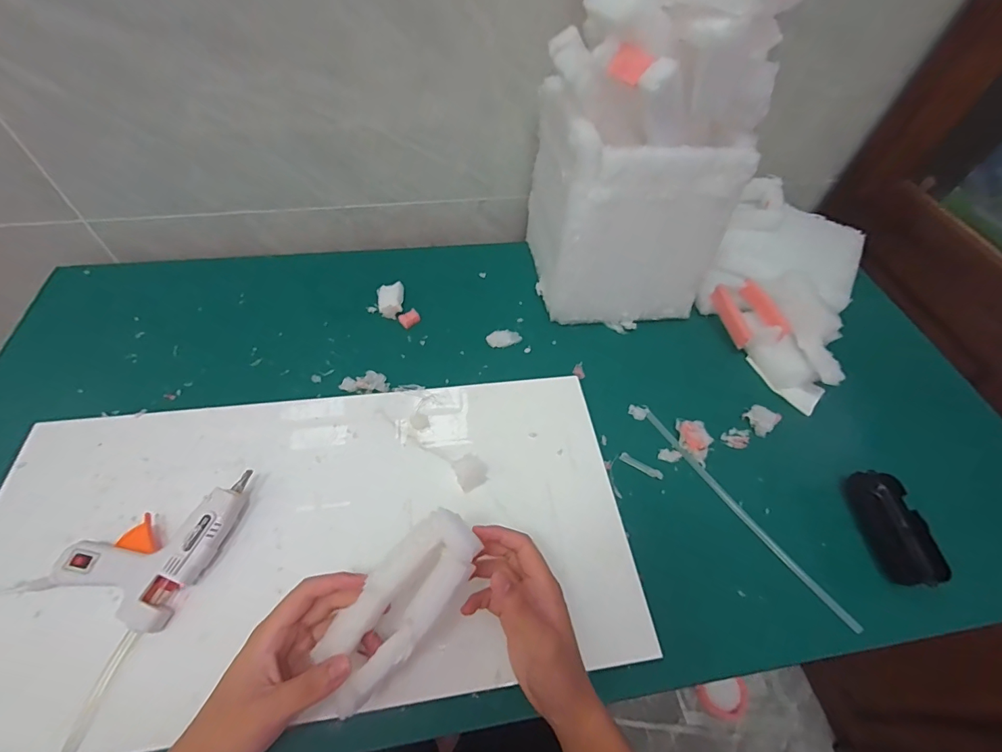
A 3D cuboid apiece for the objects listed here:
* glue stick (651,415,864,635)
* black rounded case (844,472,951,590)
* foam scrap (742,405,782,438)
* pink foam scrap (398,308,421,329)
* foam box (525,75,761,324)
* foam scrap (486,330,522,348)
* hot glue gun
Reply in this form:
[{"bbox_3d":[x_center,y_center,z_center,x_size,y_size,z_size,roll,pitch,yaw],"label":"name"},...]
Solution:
[{"bbox_3d":[0.251,0.139,0.460,0.014,0.007,0.269,-26,59,-21],"label":"glue stick"},{"bbox_3d":[0.408,0.156,0.453,0.050,0.026,0.112,4,53,-1],"label":"black rounded case"},{"bbox_3d":[0.309,0.050,0.517,0.025,0.022,0.033,-27,60,-22],"label":"foam scrap"},{"bbox_3d":[-0.124,-0.078,0.594,0.027,0.008,0.021,-28,60,-23],"label":"pink foam scrap"},{"bbox_3d":[0.151,-0.221,0.571,0.199,0.241,0.199,-4,54,-7],"label":"foam box"},{"bbox_3d":[0.004,-0.050,0.582,0.045,0.005,0.025,-11,55,-12],"label":"foam scrap"},{"bbox_3d":[-0.304,0.140,0.395,0.105,0.030,0.133,21,55,11],"label":"hot glue gun"}]

